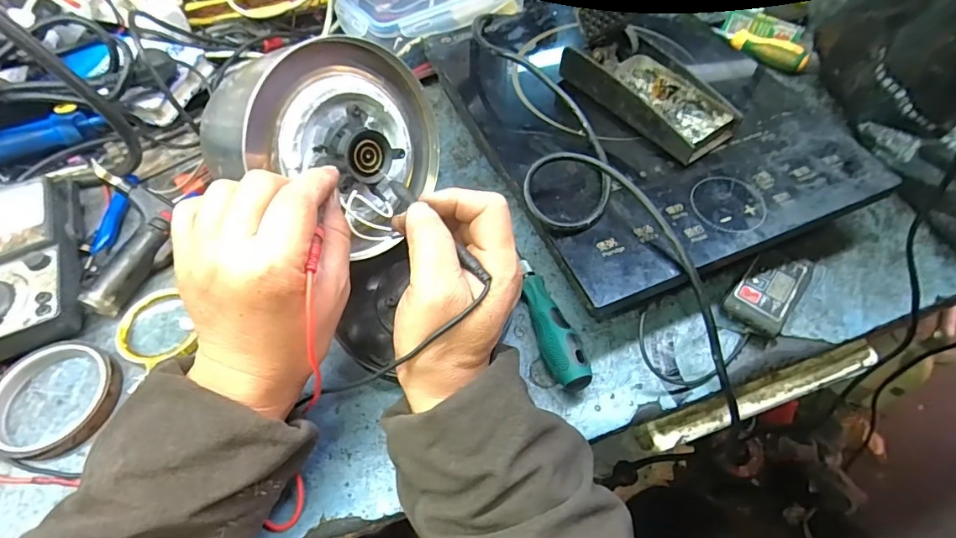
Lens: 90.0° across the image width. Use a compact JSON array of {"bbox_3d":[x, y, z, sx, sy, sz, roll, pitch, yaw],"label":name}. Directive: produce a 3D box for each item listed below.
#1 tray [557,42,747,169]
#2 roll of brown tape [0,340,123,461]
[{"bbox_3d":[0.155,-0.163,0.440,0.082,0.035,0.159,-36,63,-20],"label":"tray"},{"bbox_3d":[-0.322,0.099,0.365,0.090,0.016,0.086,-1,56,1],"label":"roll of brown tape"}]

